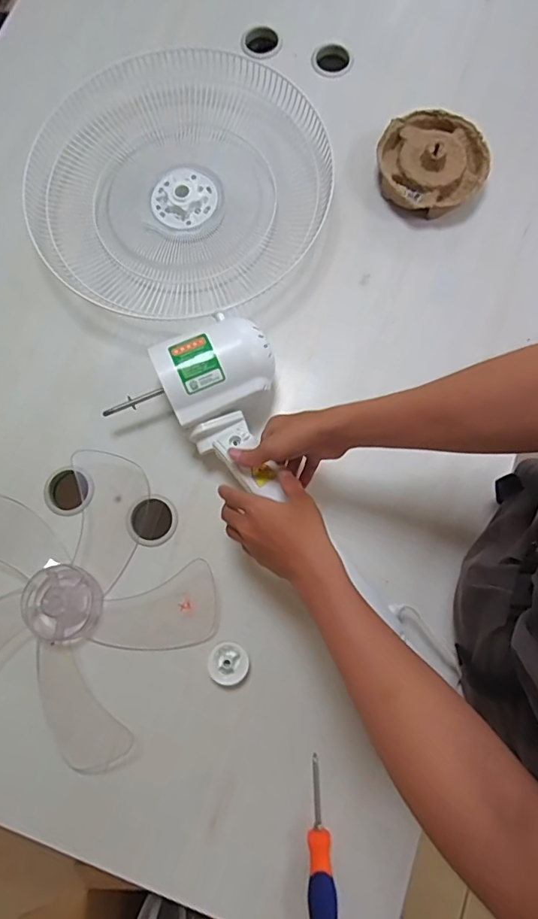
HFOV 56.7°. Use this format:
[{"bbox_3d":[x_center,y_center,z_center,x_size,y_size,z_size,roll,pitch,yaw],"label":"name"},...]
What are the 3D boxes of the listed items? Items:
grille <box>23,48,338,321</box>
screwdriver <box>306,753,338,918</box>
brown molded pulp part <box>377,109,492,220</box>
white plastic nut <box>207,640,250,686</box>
[{"bbox_3d":[-0.138,-0.406,0.743,0.422,0.071,0.386,0,78,1],"label":"grille"},{"bbox_3d":[0.055,0.446,0.573,0.033,0.025,0.181,-5,78,0],"label":"screwdriver"},{"bbox_3d":[0.245,-0.446,0.754,0.156,0.051,0.153,0,78,1],"label":"brown molded pulp part"},{"bbox_3d":[-0.050,0.254,0.621,0.049,0.012,0.048,0,78,1],"label":"white plastic nut"}]

